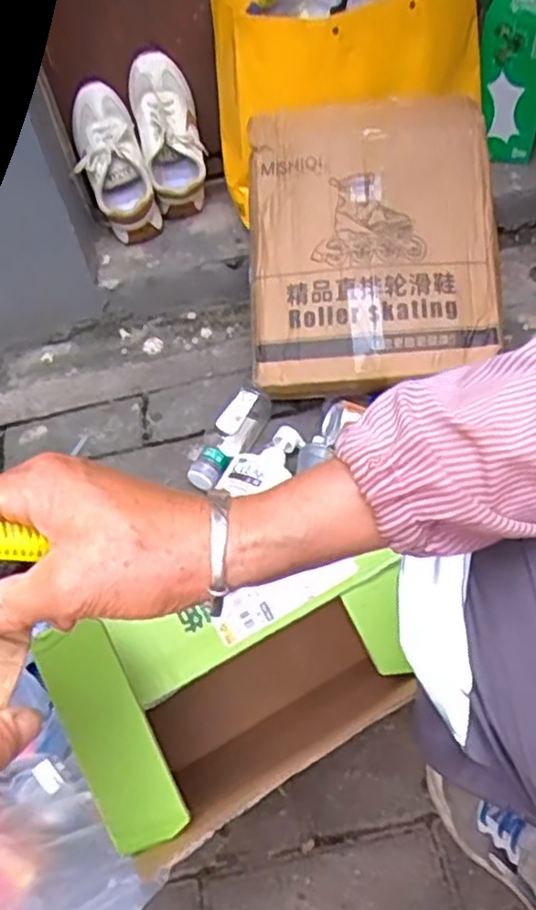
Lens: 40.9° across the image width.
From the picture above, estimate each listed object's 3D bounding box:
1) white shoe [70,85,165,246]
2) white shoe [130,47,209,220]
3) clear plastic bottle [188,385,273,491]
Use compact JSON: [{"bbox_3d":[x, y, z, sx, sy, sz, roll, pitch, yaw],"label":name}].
[{"bbox_3d":[-0.260,-0.482,1.191,0.111,0.252,0.080,-22,12,-12],"label":"white shoe"},{"bbox_3d":[-0.161,-0.529,1.197,0.103,0.254,0.086,-13,25,-5],"label":"white shoe"},{"bbox_3d":[-0.053,-0.021,1.027,0.050,0.062,0.175,19,54,22],"label":"clear plastic bottle"}]

